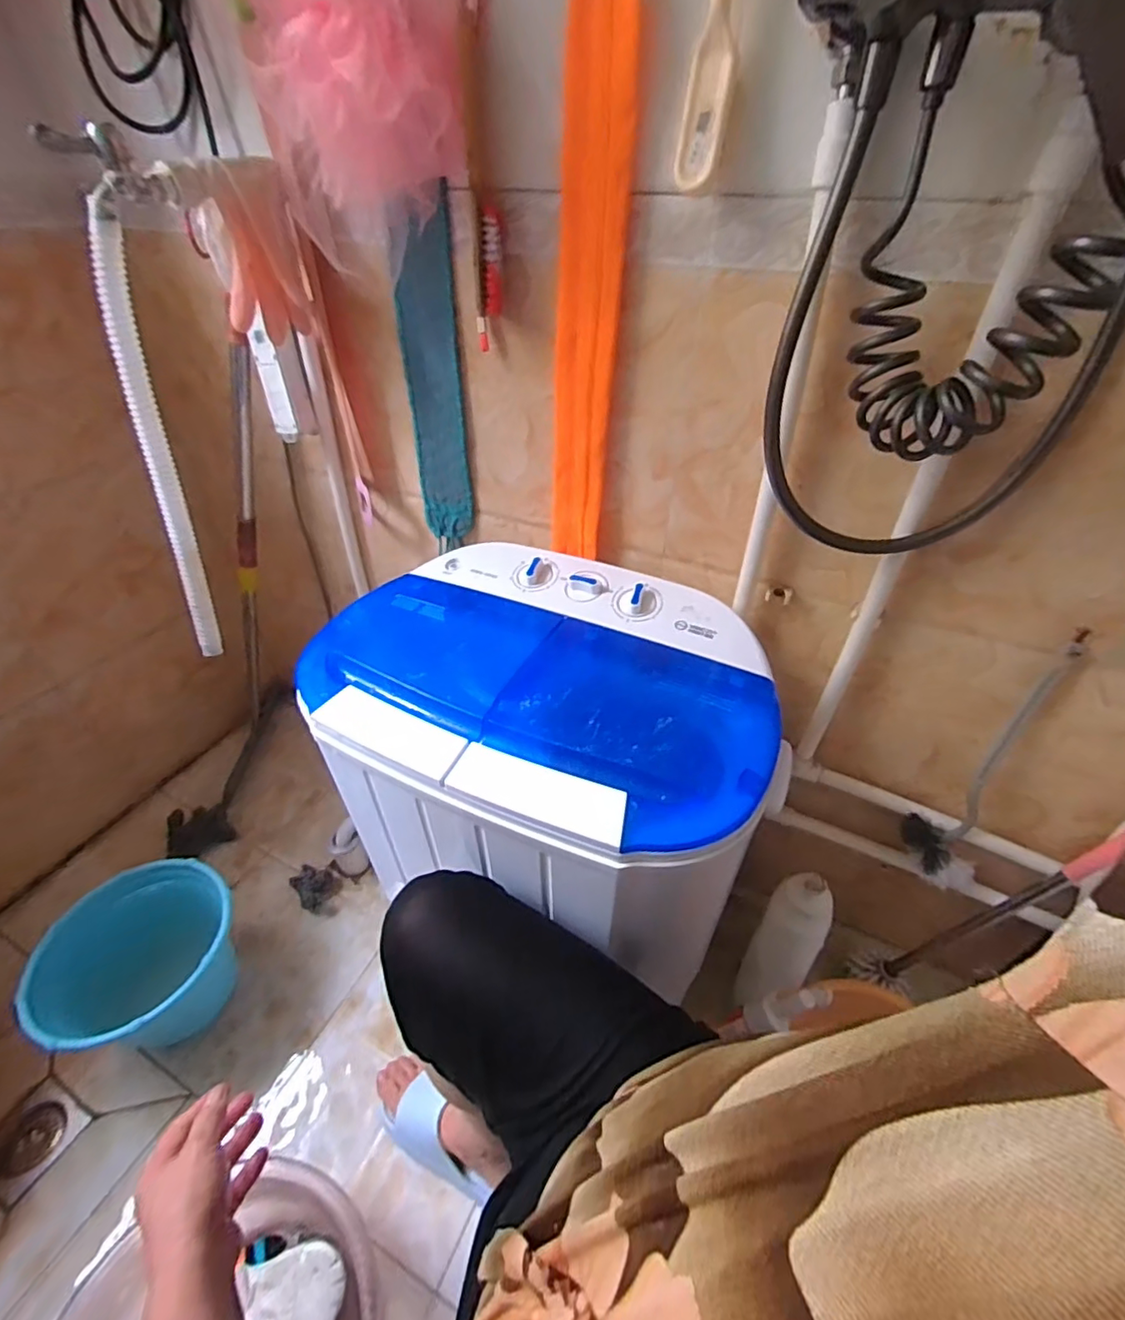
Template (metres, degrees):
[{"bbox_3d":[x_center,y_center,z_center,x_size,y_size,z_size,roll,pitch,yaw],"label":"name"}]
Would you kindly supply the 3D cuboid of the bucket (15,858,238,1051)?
[{"bbox_3d":[-0.543,0.426,0.782,0.215,0.193,0.233,1,40,0],"label":"bucket"}]

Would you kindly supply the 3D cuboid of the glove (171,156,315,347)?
[{"bbox_3d":[-0.334,-0.434,0.612,0.092,0.149,0.058,-11,41,-14],"label":"glove"}]

